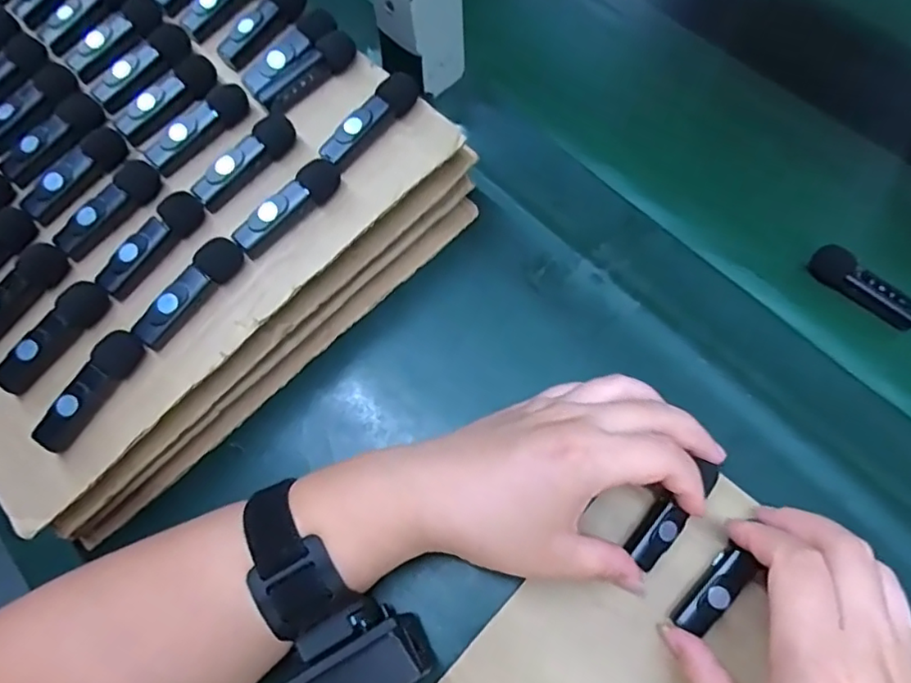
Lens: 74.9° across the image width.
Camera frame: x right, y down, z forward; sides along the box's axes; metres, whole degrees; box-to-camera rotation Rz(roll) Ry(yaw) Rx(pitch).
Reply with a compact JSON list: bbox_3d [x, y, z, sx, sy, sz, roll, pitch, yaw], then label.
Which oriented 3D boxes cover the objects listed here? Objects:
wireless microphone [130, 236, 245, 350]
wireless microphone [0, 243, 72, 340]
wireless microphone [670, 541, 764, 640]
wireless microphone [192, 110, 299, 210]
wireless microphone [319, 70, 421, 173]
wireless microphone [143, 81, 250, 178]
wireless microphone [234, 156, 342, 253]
[{"bbox_3d":[-0.134,-0.025,0.297,0.013,0.018,0.064,38,72,16],"label":"wireless microphone"},{"bbox_3d":[-0.230,-0.023,0.310,0.015,0.020,0.064,36,72,16],"label":"wireless microphone"},{"bbox_3d":[0.123,0.119,0.283,0.016,0.012,0.044,41,86,18],"label":"wireless microphone"},{"bbox_3d":[-0.114,-0.099,0.319,0.014,0.017,0.064,40,73,17],"label":"wireless microphone"},{"bbox_3d":[-0.046,-0.119,0.322,0.015,0.021,0.063,38,72,17],"label":"wireless microphone"},{"bbox_3d":[-0.143,-0.119,0.329,0.016,0.014,0.063,36,72,16],"label":"wireless microphone"},{"bbox_3d":[-0.088,-0.071,0.309,0.061,0.018,0.016,-36,70,-13],"label":"wireless microphone"}]

